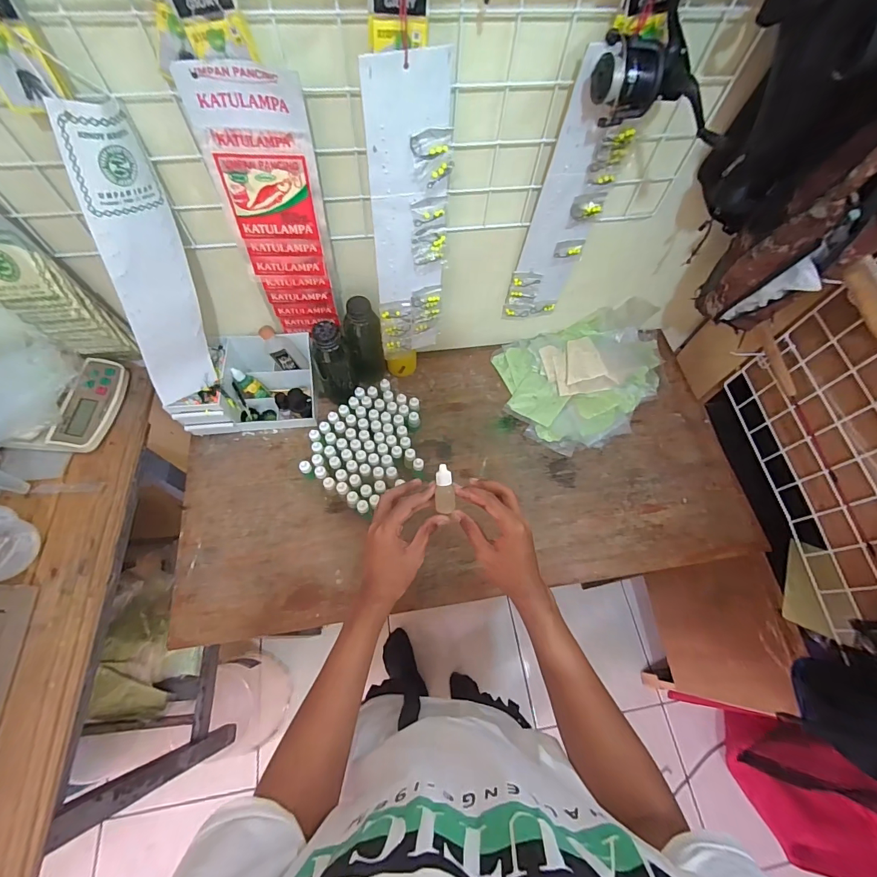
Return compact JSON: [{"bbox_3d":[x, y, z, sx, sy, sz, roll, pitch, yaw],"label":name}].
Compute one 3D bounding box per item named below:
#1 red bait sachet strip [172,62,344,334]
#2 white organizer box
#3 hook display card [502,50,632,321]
[{"bbox_3d":[-0.206,-0.269,0.541,0.121,0.355,0.023,-4,65,-5],"label":"red bait sachet strip"},{"bbox_3d":[-0.339,-0.102,0.738,0.218,0.097,0.159,-6,65,-6],"label":"white organizer box"},{"bbox_3d":[0.186,-0.320,0.602,0.097,0.390,0.019,-2,64,-4],"label":"hook display card"}]

